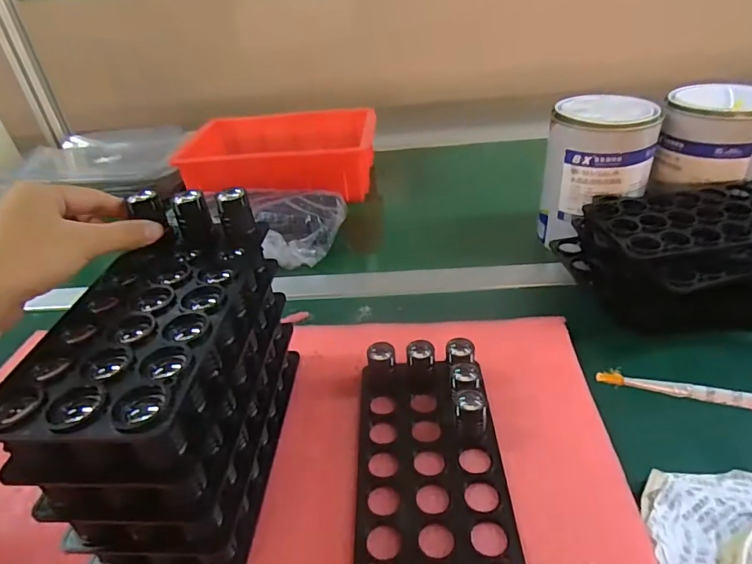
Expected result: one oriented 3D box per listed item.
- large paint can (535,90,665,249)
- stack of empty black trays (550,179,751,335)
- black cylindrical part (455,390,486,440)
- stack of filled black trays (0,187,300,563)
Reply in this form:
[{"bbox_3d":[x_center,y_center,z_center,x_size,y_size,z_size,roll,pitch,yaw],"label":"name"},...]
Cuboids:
[{"bbox_3d":[0.238,-0.118,0.527,0.096,0.139,0.090,-4,35,3],"label":"large paint can"},{"bbox_3d":[0.306,-0.025,0.450,0.236,0.076,0.144,-8,35,-3],"label":"stack of empty black trays"},{"bbox_3d":[0.068,0.096,0.348,0.021,0.031,0.021,-4,35,3],"label":"black cylindrical part"},{"bbox_3d":[-0.130,0.060,0.317,0.094,0.168,0.179,-2,35,5],"label":"stack of filled black trays"}]

